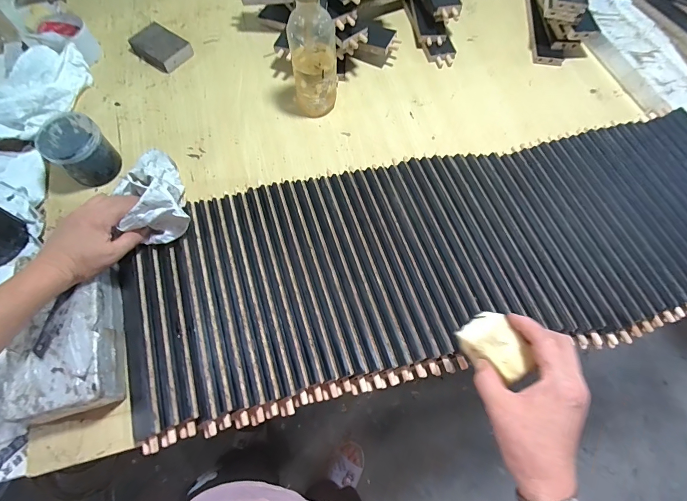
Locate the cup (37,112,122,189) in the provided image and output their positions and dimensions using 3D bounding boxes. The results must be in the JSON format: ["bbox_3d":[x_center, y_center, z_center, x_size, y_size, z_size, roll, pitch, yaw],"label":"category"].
[{"bbox_3d":[-0.403,-0.153,0.543,0.080,0.080,0.078,0,67,-1],"label":"cup"}]

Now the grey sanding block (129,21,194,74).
[{"bbox_3d":[-0.351,-0.396,0.679,0.111,0.023,0.081,36,71,13],"label":"grey sanding block"}]

